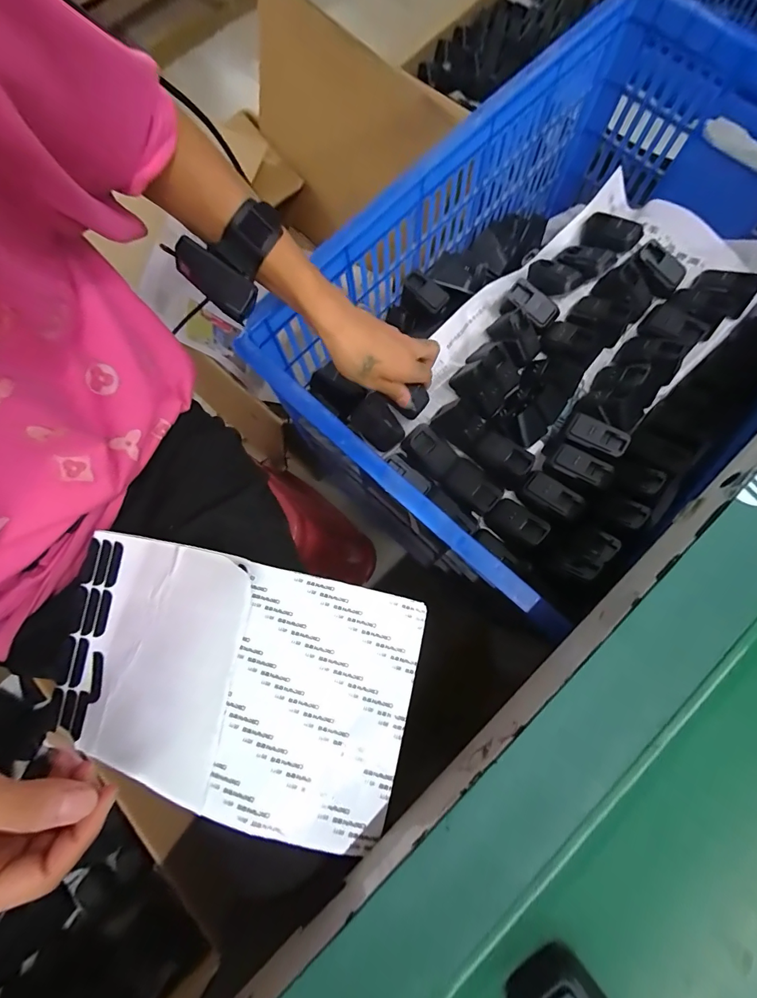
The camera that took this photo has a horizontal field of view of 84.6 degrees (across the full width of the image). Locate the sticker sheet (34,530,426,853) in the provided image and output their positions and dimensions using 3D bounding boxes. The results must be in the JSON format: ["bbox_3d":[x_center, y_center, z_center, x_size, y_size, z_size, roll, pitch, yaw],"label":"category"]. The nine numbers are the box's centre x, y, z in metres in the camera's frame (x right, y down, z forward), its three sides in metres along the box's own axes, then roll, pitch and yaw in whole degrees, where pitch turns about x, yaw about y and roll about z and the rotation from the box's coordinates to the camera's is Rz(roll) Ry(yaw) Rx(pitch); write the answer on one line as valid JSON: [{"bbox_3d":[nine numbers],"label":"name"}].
[{"bbox_3d":[-0.112,0.129,0.307,0.264,0.035,0.162,12,76,5],"label":"sticker sheet"}]

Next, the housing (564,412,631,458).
[{"bbox_3d":[0.246,-0.070,0.468,0.062,0.016,0.032,33,79,9],"label":"housing"}]

